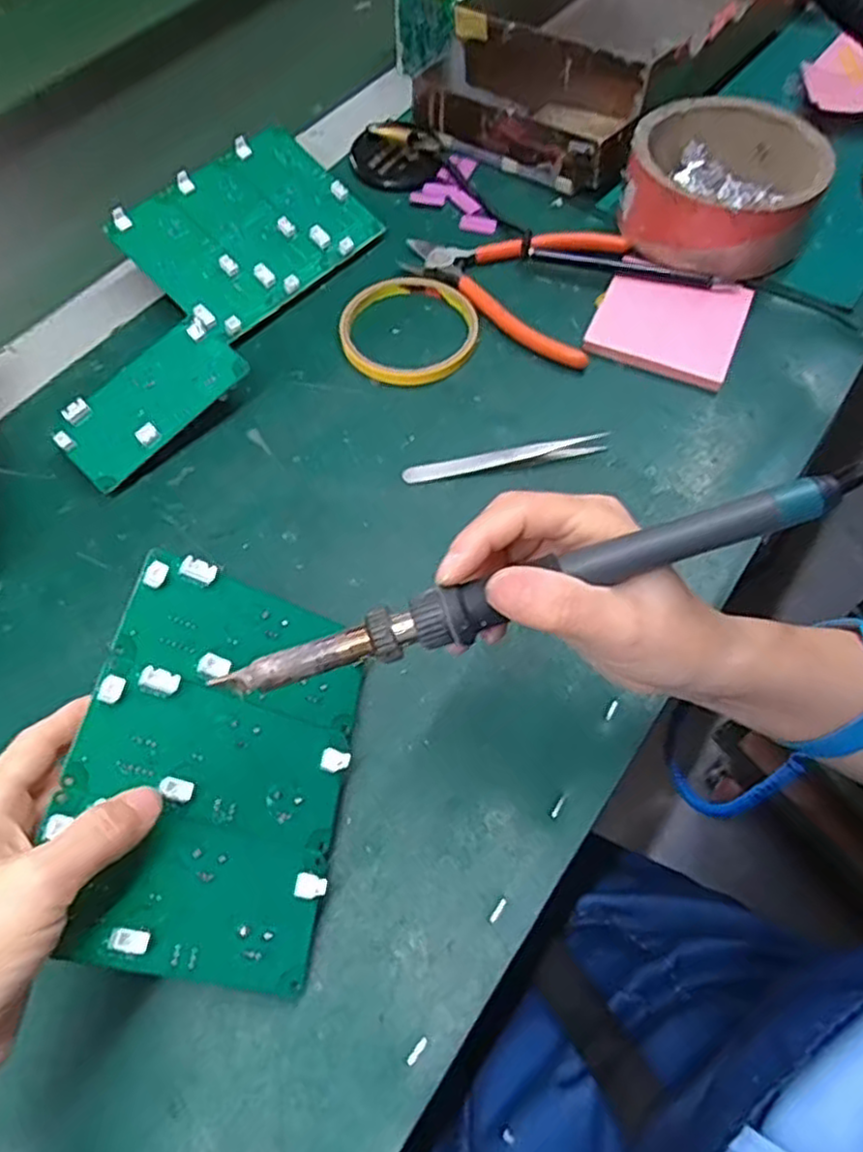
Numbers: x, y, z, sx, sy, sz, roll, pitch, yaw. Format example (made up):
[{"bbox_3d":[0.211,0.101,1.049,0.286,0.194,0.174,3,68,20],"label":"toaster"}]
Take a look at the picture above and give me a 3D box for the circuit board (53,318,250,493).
[{"bbox_3d":[-0.154,-0.097,0.397,0.047,0.008,0.104,44,80,5],"label":"circuit board"}]

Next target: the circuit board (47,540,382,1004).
[{"bbox_3d":[-0.080,0.070,0.279,0.103,0.007,0.146,27,54,-26],"label":"circuit board"}]

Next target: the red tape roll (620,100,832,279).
[{"bbox_3d":[0.189,-0.260,0.475,0.118,0.050,0.111,0,60,0],"label":"red tape roll"}]

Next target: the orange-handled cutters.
[{"bbox_3d":[0.059,-0.199,0.467,0.144,0.012,0.106,32,65,17],"label":"orange-handled cutters"}]

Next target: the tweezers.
[{"bbox_3d":[0.041,-0.064,0.400,0.112,0.012,0.012,-7,61,-4],"label":"tweezers"}]

